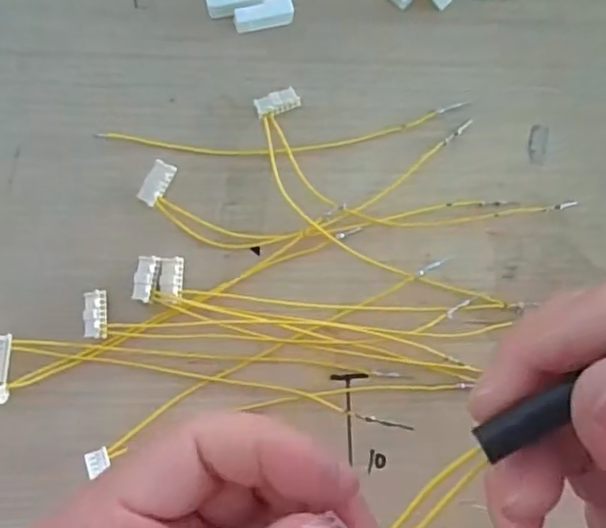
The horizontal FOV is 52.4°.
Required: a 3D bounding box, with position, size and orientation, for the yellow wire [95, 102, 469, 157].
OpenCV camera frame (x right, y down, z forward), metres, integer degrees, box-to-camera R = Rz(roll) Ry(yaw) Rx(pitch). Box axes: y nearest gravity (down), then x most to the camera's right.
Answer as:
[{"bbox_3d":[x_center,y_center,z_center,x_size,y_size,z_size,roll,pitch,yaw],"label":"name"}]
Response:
[{"bbox_3d":[-0.006,-0.058,0.279,0.167,0.004,0.017,-6,83,-5],"label":"yellow wire"}]

